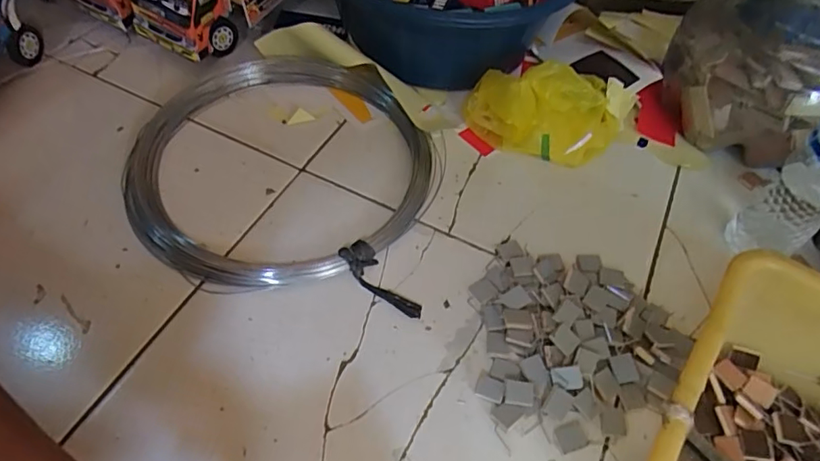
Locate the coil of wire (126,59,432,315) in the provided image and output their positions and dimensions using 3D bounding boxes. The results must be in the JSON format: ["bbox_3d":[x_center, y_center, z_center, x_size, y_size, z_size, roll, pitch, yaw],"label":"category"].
[{"bbox_3d":[-0.146,-0.082,0.597,0.340,0.046,0.329,2,54,-3],"label":"coil of wire"}]

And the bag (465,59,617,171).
[{"bbox_3d":[0.163,-0.144,0.630,0.183,0.099,0.085,5,54,-1],"label":"bag"}]

